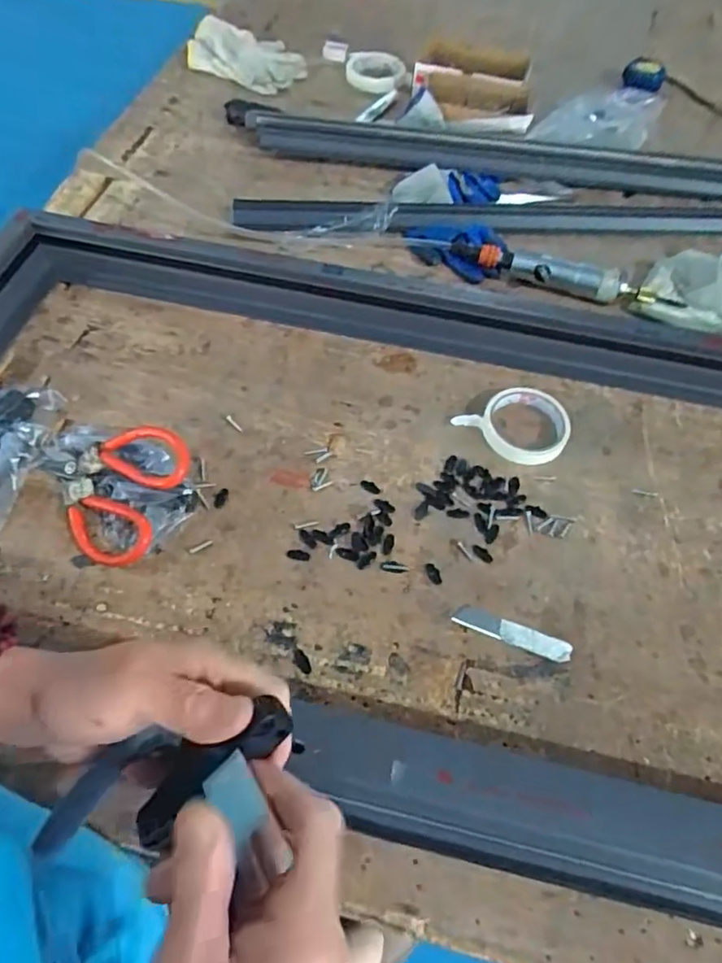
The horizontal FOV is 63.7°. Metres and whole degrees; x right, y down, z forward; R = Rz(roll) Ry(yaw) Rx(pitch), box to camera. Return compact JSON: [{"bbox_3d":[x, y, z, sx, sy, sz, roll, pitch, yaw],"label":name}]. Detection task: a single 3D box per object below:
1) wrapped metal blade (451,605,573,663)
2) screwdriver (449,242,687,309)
[{"bbox_3d":[0.136,0.136,0.523,0.104,0.008,0.019,19,60,11],"label":"wrapped metal blade"},{"bbox_3d":[0.261,-0.265,0.749,0.297,0.036,0.039,17,59,10],"label":"screwdriver"}]

